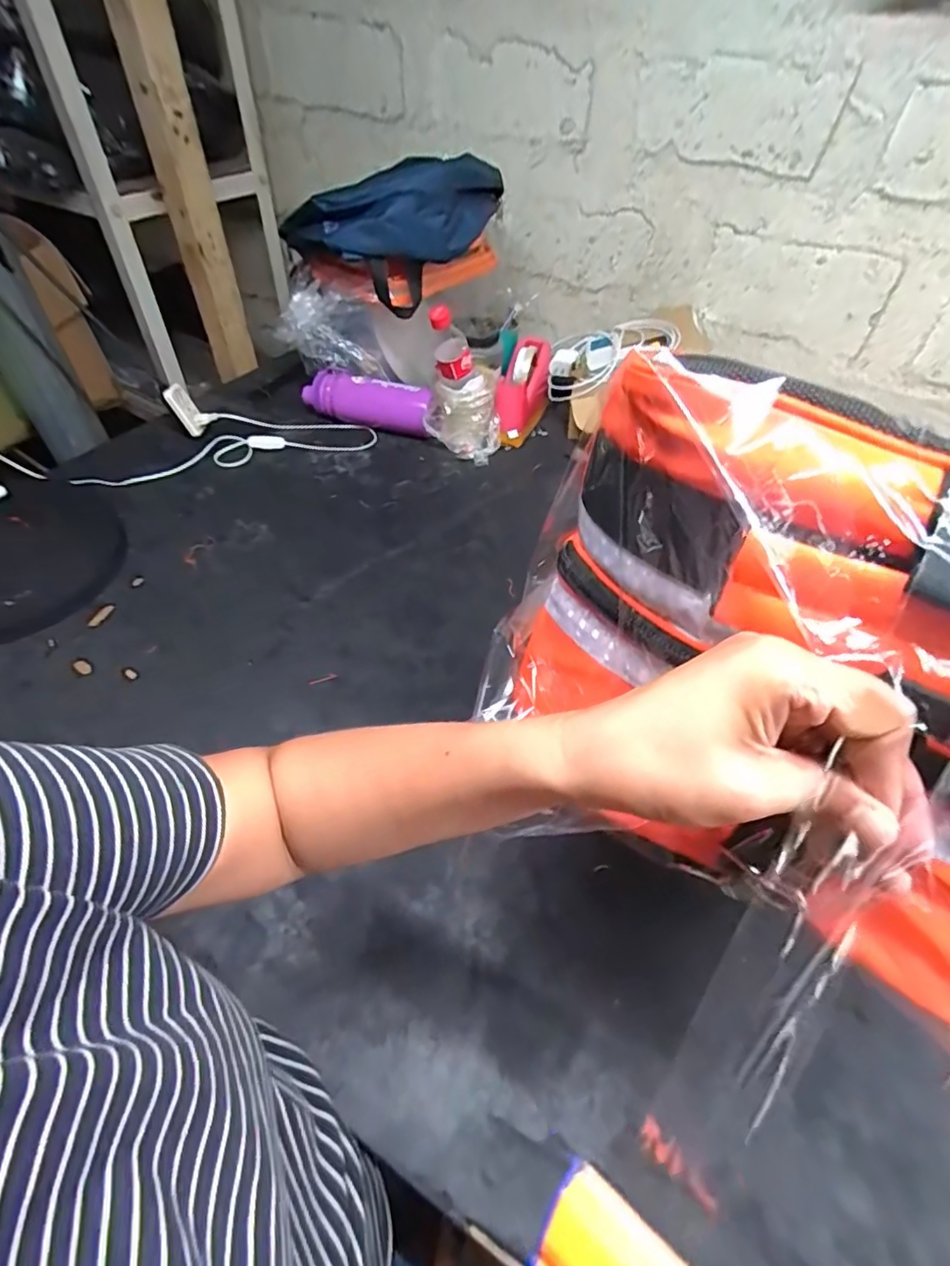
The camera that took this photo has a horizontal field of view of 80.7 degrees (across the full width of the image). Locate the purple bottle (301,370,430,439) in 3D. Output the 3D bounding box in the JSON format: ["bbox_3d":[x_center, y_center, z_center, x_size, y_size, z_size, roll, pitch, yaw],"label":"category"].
[{"bbox_3d":[-0.185,-0.397,0.977,0.230,0.074,0.065,20,53,16],"label":"purple bottle"}]

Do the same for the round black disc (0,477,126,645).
[{"bbox_3d":[-0.607,-0.100,0.721,0.263,0.024,0.275,4,53,-5],"label":"round black disc"}]

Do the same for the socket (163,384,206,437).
[{"bbox_3d":[-0.479,-0.367,0.925,0.027,0.080,0.031,17,48,43],"label":"socket"}]

